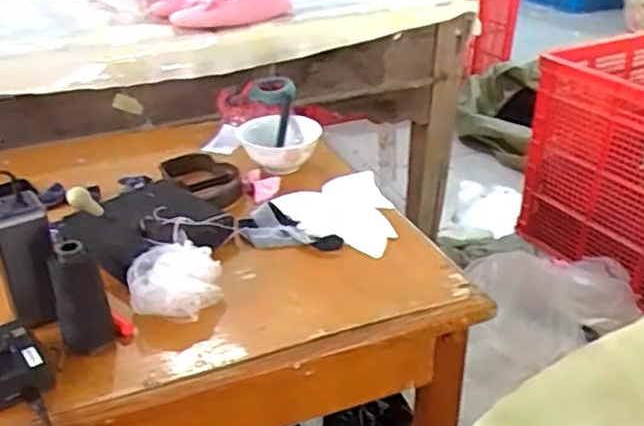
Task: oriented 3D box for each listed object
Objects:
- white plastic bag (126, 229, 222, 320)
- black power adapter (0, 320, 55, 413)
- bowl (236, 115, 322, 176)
[{"bbox_3d":[-0.155,0.066,0.692,0.094,0.047,0.098,-8,30,-13],"label":"white plastic bag"},{"bbox_3d":[-0.285,0.136,0.582,0.069,0.045,0.074,-22,37,-34],"label":"black power adapter"},{"bbox_3d":[-0.060,-0.103,0.974,0.117,0.053,0.117,0,30,0],"label":"bowl"}]

